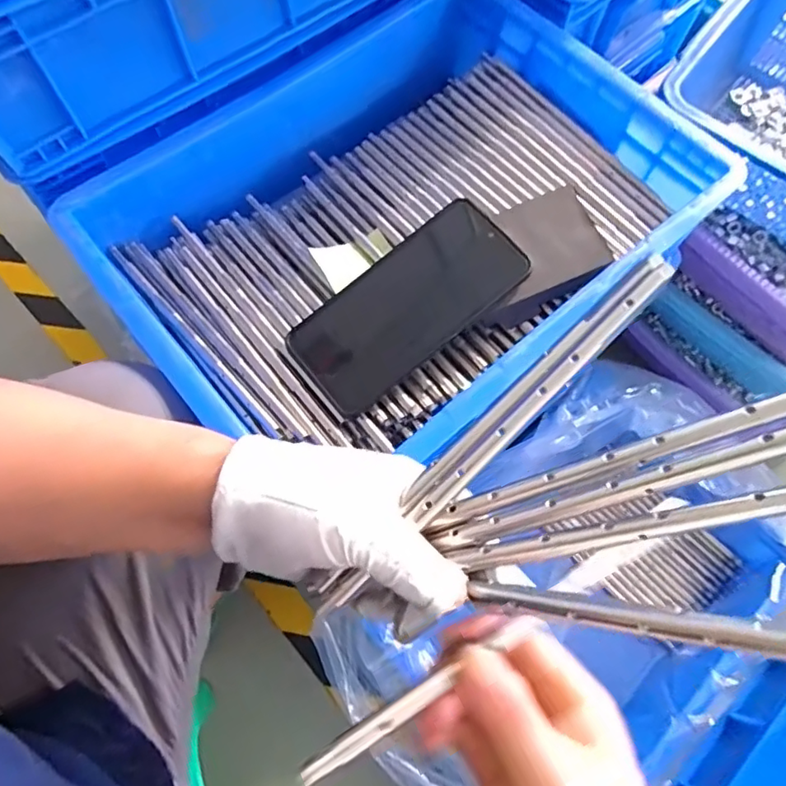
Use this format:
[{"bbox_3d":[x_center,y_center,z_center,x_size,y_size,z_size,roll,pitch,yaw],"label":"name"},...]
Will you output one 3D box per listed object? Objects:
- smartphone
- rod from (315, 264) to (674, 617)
[{"bbox_3d":[0.009,-0.059,0.378,0.161,0.012,0.076,-39,73,-1],"label":"smartphone"},{"bbox_3d":[0.042,0.021,0.232,0.200,0.004,0.009,-45,74,1],"label":"rod"}]

